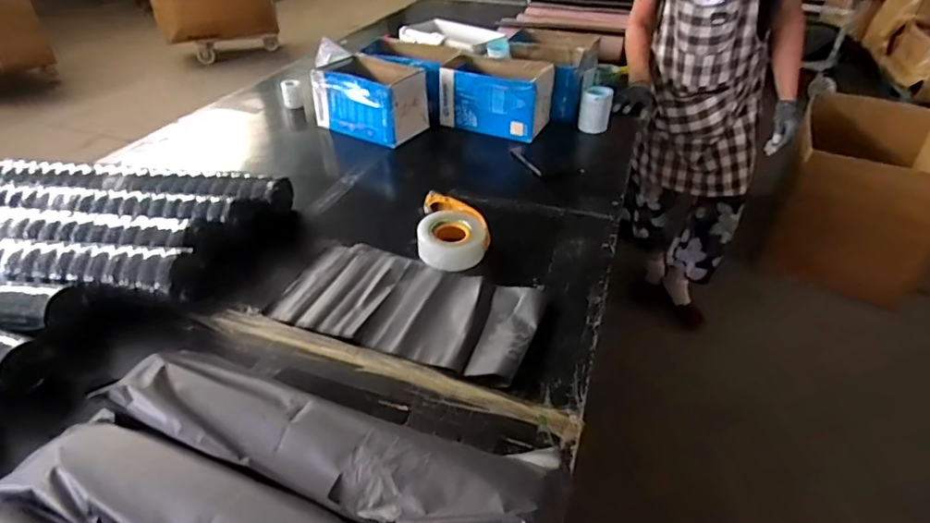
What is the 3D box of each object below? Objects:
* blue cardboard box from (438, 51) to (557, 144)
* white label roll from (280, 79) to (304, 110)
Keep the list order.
[{"bbox_3d":[0.089,-0.457,1.436,0.288,0.152,0.181,20,40,23],"label":"blue cardboard box"},{"bbox_3d":[-0.510,-0.492,1.536,0.058,0.073,0.062,-9,38,-14],"label":"white label roll"}]

